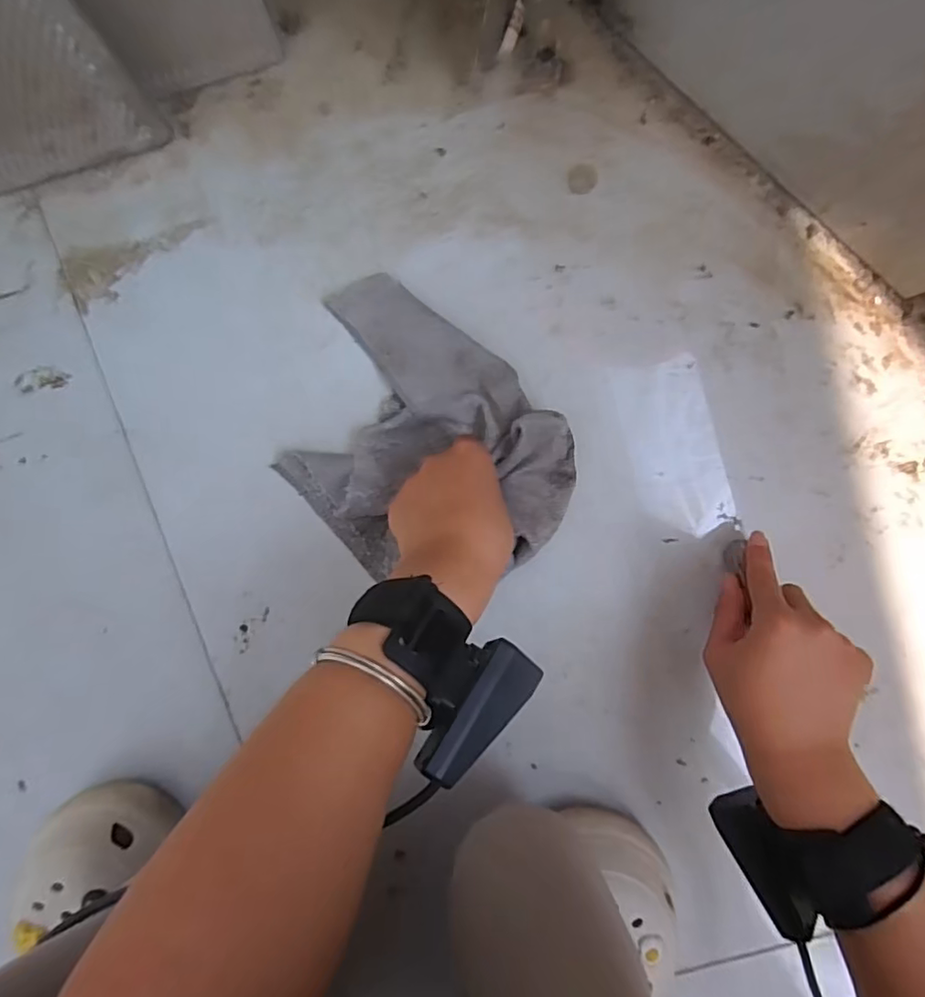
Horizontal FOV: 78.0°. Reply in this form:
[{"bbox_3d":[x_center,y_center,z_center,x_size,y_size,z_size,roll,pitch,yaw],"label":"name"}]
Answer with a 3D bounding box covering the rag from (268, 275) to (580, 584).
[{"bbox_3d":[-0.031,-0.030,0.357,0.153,0.037,0.191,-44,95,5],"label":"rag"}]

